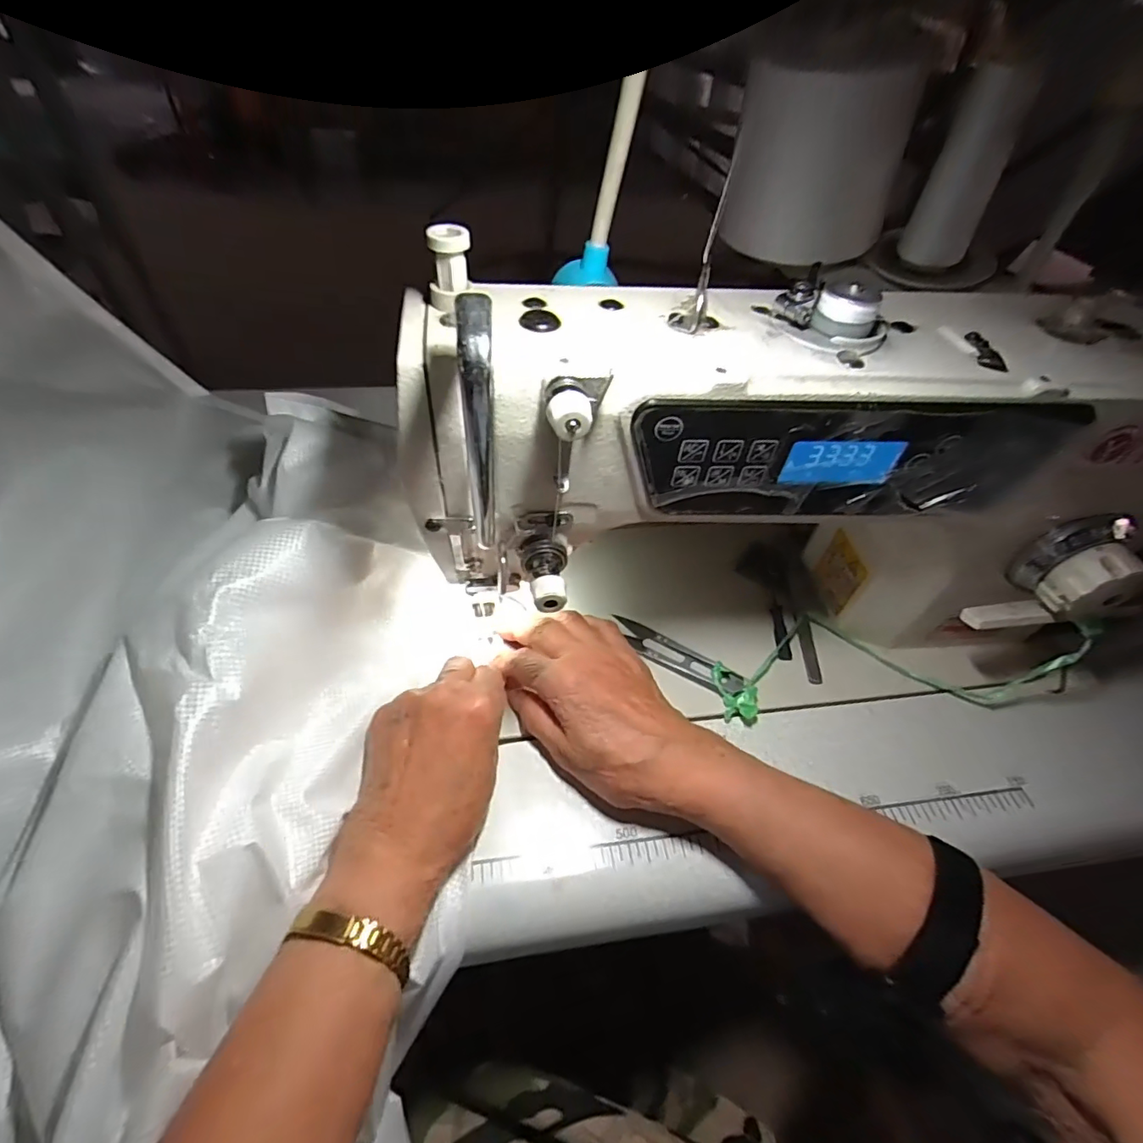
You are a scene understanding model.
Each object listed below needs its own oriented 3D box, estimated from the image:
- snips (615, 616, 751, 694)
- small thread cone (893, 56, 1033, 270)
[{"bbox_3d":[0.071,0.060,0.386,0.098,0.012,0.021,29,53,19],"label":"snips"},{"bbox_3d":[0.362,-0.365,0.507,0.062,0.140,0.049,17,50,10],"label":"small thread cone"}]

